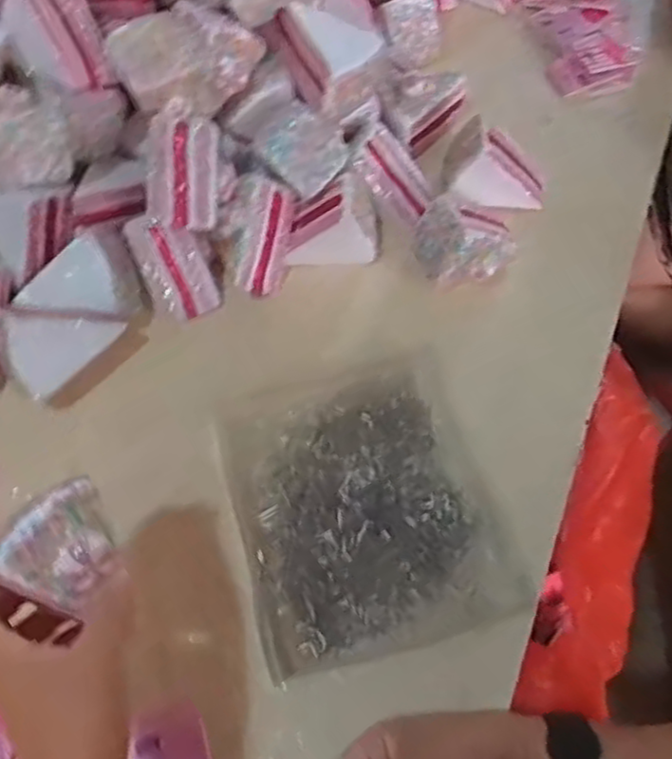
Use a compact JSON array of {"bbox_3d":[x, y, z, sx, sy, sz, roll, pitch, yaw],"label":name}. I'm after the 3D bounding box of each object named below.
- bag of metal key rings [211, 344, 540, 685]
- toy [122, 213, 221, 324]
[{"bbox_3d":[0.020,0.086,0.545,0.187,0.027,0.214,-15,63,-7],"label":"bag of metal key rings"},{"bbox_3d":[-0.132,-0.093,0.601,0.051,0.060,0.074,-26,65,-13],"label":"toy"}]

